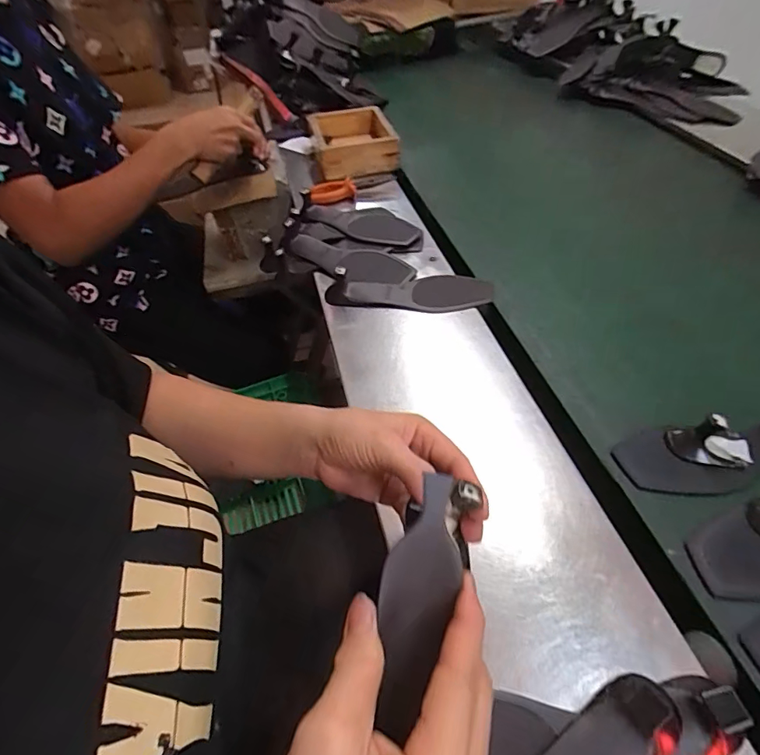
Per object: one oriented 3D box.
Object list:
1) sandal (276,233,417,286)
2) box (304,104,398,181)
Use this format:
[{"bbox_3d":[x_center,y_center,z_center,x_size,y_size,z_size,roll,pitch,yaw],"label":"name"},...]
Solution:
[{"bbox_3d":[-0.049,-0.171,0.690,0.211,0.032,0.067,15,51,18],"label":"sandal"},{"bbox_3d":[-0.056,-0.469,0.911,0.147,0.055,0.190,-14,48,-6],"label":"box"}]

